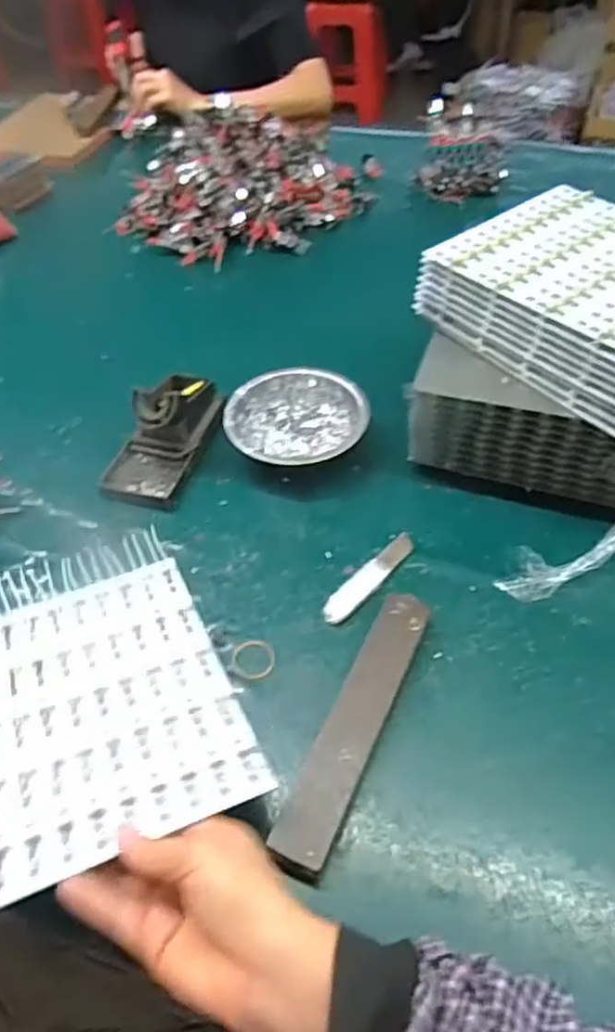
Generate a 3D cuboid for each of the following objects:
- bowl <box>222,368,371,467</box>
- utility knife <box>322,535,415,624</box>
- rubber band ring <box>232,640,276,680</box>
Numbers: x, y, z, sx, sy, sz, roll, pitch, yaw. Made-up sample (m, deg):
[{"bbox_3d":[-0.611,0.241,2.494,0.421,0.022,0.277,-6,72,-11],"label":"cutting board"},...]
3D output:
[{"bbox_3d":[-0.011,-0.087,0.660,0.127,0.046,0.127,-1,48,1],"label":"bowl"},{"bbox_3d":[0.050,0.046,0.550,0.022,0.006,0.103,34,57,28],"label":"utility knife"},{"bbox_3d":[-0.039,0.104,0.508,0.031,0.005,0.031,-1,48,1],"label":"rubber band ring"}]

